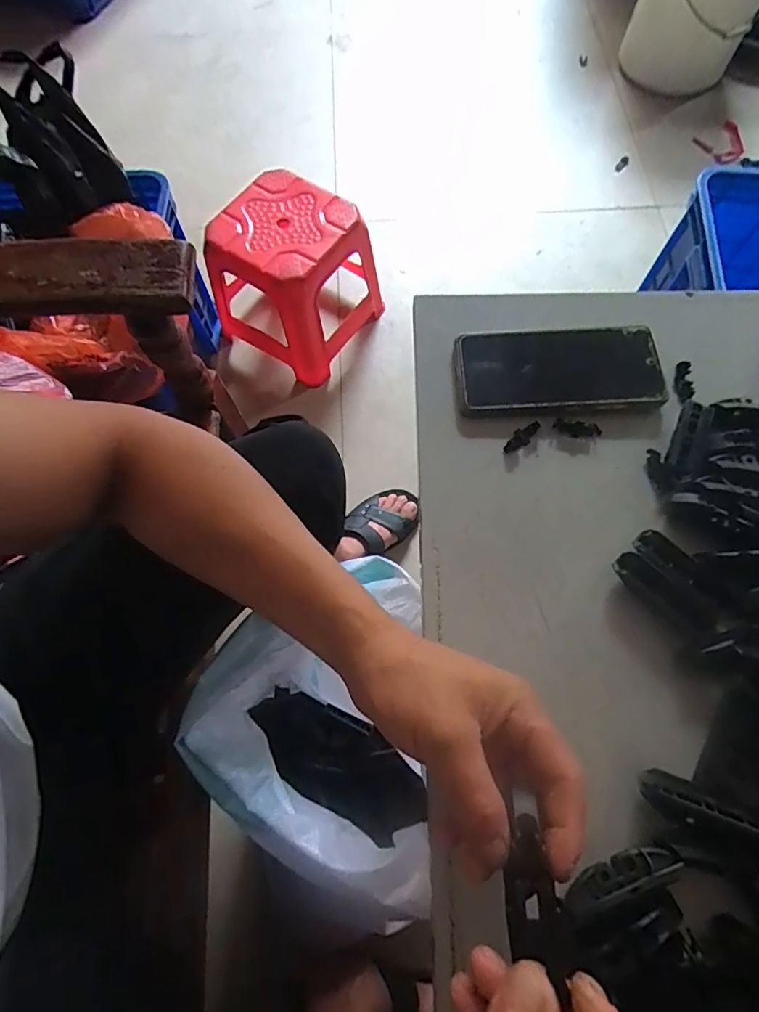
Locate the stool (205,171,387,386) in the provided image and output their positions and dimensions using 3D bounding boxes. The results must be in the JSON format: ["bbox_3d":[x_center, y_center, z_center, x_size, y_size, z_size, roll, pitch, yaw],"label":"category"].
[{"bbox_3d":[-0.172,-0.442,1.008,0.254,0.265,0.249,33,73,12],"label":"stool"}]

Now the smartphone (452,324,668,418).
[{"bbox_3d":[0.145,-0.109,0.412,0.162,0.014,0.074,-3,69,-1],"label":"smartphone"}]

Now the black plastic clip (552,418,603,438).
[{"bbox_3d":[0.158,-0.061,0.401,0.037,0.006,0.012,10,69,4],"label":"black plastic clip"}]

